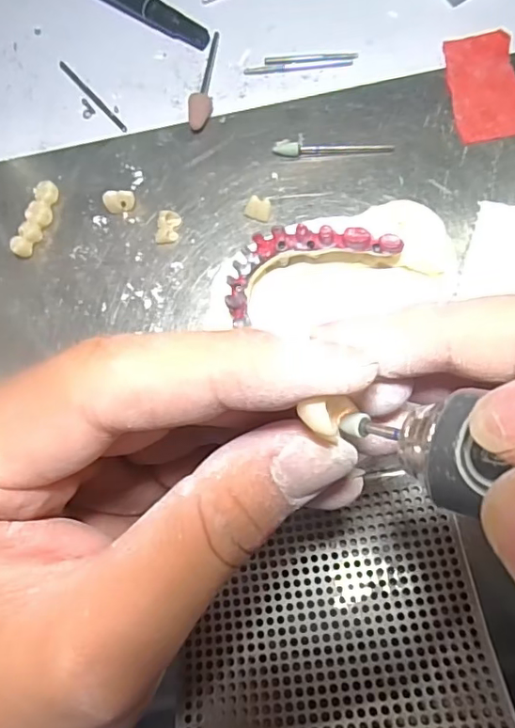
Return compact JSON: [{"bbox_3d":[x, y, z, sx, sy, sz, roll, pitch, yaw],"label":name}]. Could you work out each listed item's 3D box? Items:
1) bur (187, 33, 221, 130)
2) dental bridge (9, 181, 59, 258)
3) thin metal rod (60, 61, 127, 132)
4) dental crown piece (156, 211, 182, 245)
[{"bbox_3d":[-0.021,-0.117,0.219,0.008,0.008,0.045,8,84,8],"label":"bur"},{"bbox_3d":[-0.091,-0.059,0.218,0.008,0.010,0.033,18,85,9],"label":"dental bridge"},{"bbox_3d":[-0.070,-0.114,0.226,0.004,0.004,0.043,-43,82,0],"label":"thin metal rod"},{"bbox_3d":[-0.035,-0.054,0.213,0.008,0.005,0.013,10,84,8],"label":"dental crown piece"}]

